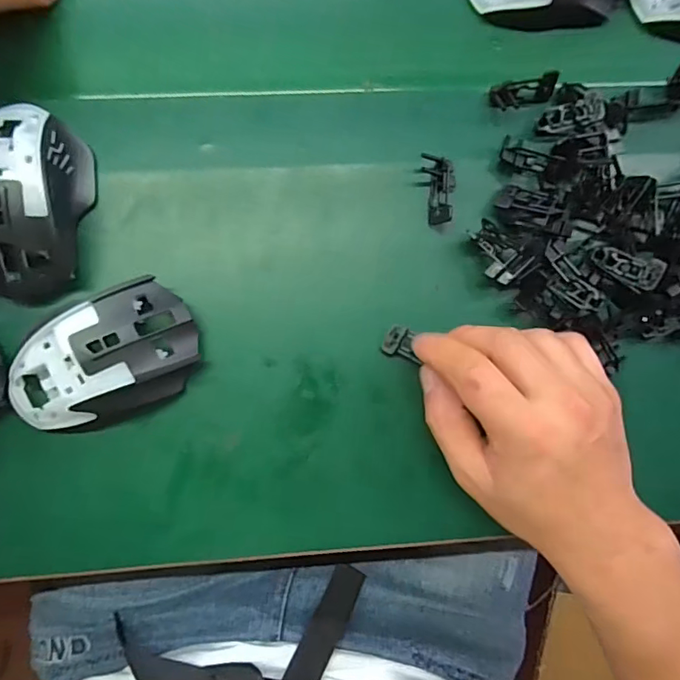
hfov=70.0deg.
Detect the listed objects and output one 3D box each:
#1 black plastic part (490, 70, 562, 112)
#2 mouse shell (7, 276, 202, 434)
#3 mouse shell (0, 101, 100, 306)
[{"bbox_3d":[0.121,-0.163,0.318,0.042,0.011,0.018,-16,86,-4],"label":"black plastic part"},{"bbox_3d":[-0.144,0.013,0.291,0.118,0.038,0.073,-25,89,-2],"label":"mouse shell"},{"bbox_3d":[-0.188,-0.084,0.290,0.067,0.038,0.120,4,88,-1],"label":"mouse shell"}]

